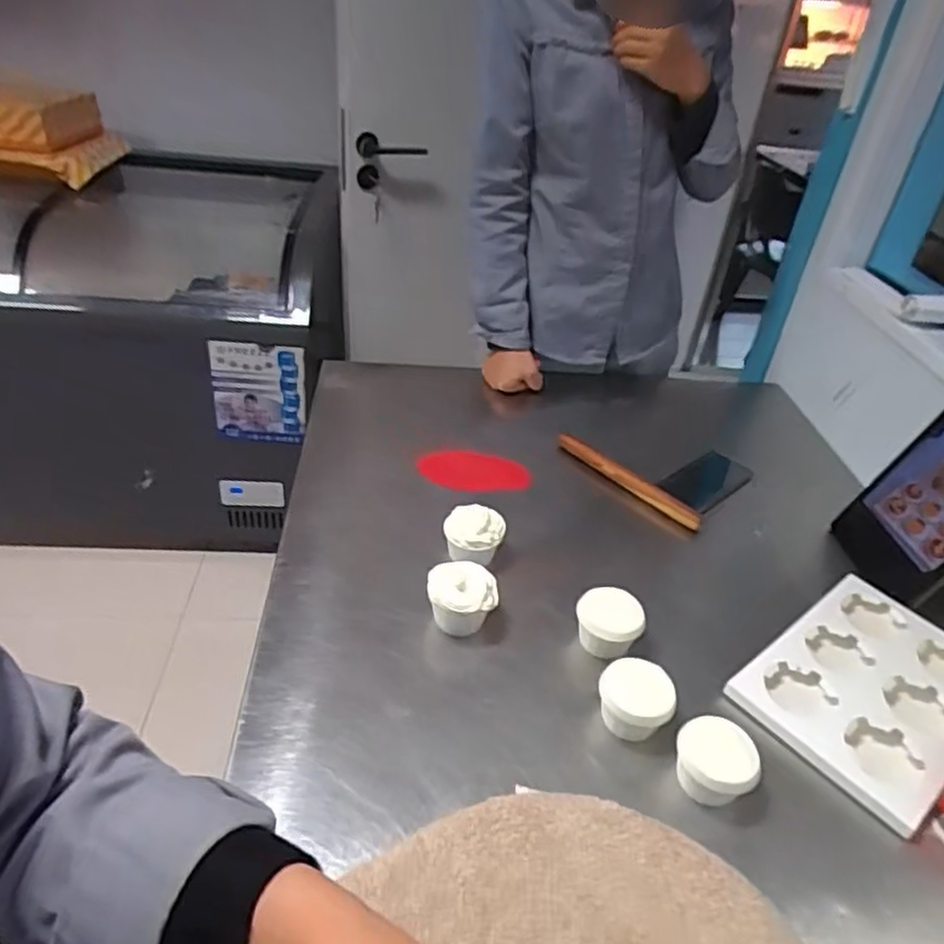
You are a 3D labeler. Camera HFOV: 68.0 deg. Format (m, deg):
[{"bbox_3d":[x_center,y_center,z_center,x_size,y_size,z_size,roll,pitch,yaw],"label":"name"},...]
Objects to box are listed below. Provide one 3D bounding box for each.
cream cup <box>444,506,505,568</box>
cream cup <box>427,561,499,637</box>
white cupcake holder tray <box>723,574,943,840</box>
[{"bbox_3d":[0.001,0.078,0.800,0.066,0.060,0.065,4,36,-3],"label":"cream cup"},{"bbox_3d":[-0.011,0.132,0.718,0.069,0.062,0.062,4,36,-3],"label":"cream cup"},{"bbox_3d":[0.402,0.215,0.701,0.253,0.031,0.181,-23,45,-34],"label":"white cupcake holder tray"}]

